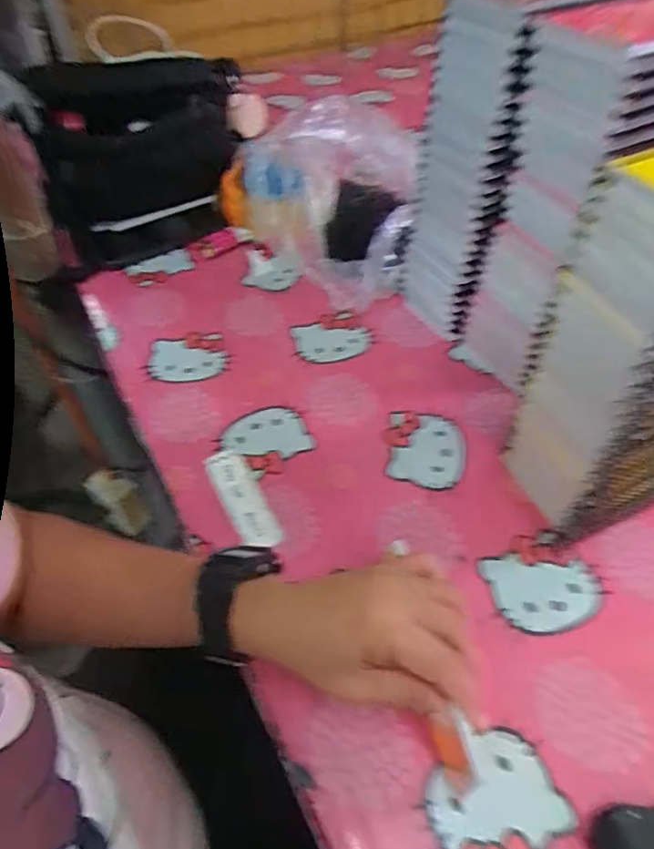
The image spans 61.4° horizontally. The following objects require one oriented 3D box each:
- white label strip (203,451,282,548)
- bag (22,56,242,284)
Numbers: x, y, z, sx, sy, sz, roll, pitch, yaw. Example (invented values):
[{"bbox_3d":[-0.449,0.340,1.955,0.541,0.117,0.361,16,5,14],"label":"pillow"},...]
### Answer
[{"bbox_3d":[-0.073,0.062,0.469,0.033,0.005,0.103,-25,53,-17],"label":"white label strip"},{"bbox_3d":[-0.223,-0.337,0.688,0.258,0.185,0.176,-23,53,-17],"label":"bag"}]

